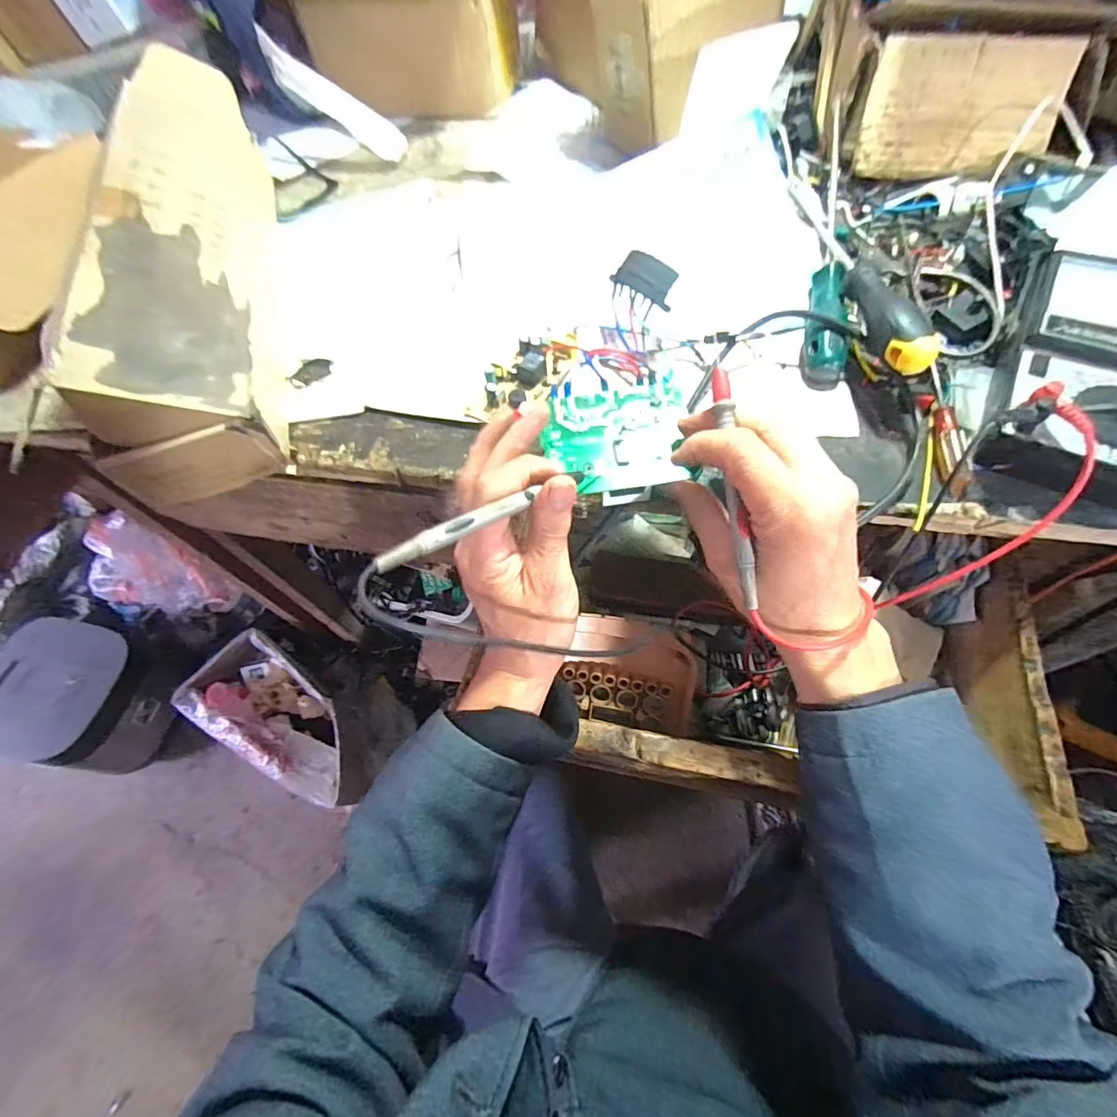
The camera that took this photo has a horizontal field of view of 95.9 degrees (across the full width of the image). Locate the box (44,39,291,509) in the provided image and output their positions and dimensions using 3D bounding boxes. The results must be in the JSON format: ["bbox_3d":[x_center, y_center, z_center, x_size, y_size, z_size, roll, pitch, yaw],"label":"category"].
[{"bbox_3d":[-0.295,-0.253,0.413,0.093,0.099,0.441,-15,62,-5],"label":"box"}]

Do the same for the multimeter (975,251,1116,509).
[{"bbox_3d":[0.343,-0.114,0.314,0.111,0.049,0.184,26,67,16],"label":"multimeter"}]

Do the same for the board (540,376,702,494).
[{"bbox_3d":[0.038,-0.078,0.323,0.089,0.011,0.074,-7,62,-1],"label":"board"}]

